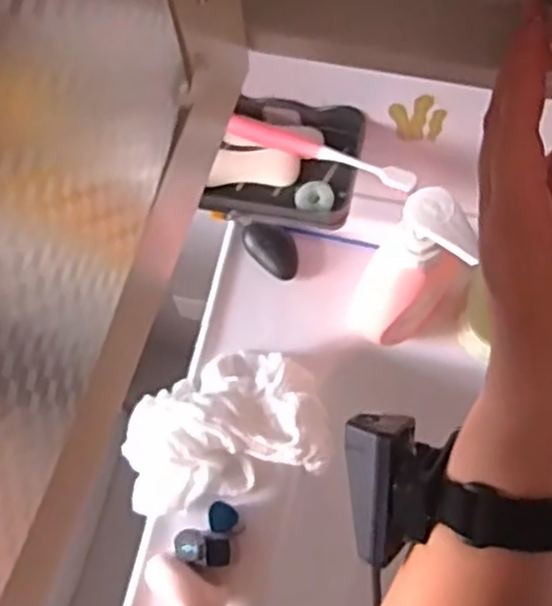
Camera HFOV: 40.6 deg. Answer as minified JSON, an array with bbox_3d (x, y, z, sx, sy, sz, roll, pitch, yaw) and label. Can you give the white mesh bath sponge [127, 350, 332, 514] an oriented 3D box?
[{"bbox_3d":[-0.048,0.104,0.634,0.173,0.047,0.118,-14,70,-2],"label":"white mesh bath sponge"}]

